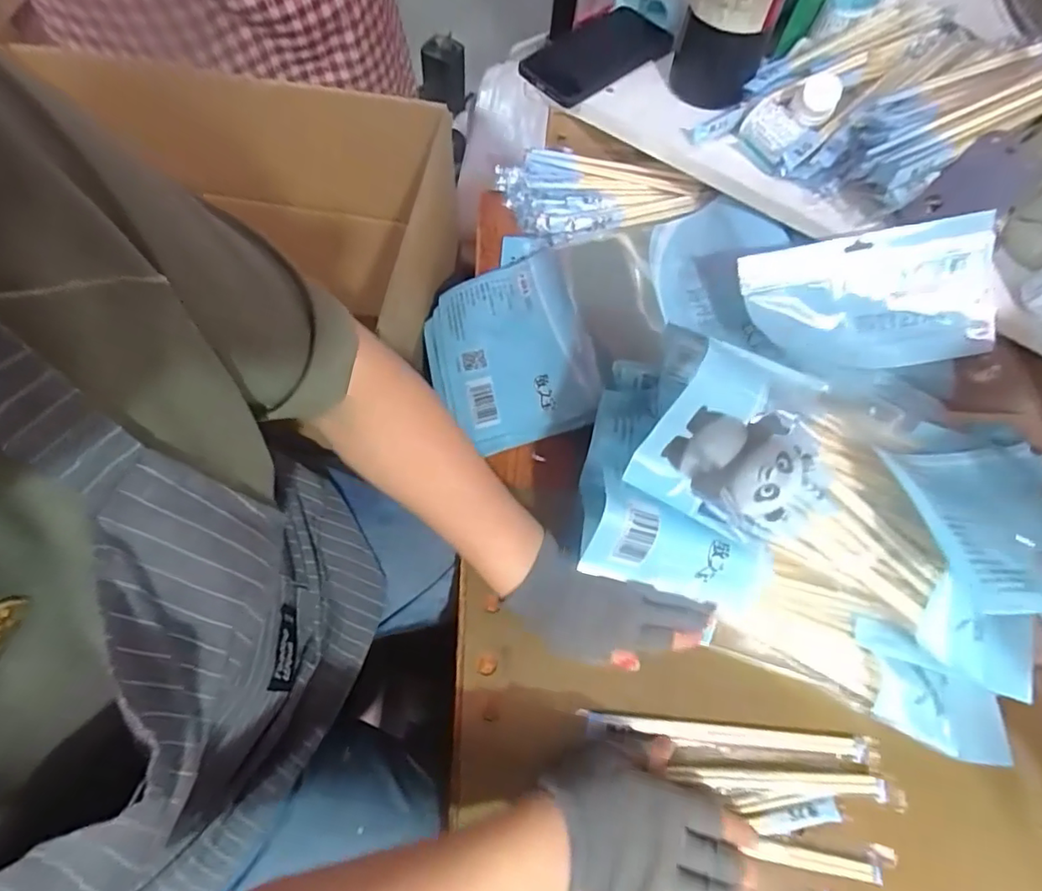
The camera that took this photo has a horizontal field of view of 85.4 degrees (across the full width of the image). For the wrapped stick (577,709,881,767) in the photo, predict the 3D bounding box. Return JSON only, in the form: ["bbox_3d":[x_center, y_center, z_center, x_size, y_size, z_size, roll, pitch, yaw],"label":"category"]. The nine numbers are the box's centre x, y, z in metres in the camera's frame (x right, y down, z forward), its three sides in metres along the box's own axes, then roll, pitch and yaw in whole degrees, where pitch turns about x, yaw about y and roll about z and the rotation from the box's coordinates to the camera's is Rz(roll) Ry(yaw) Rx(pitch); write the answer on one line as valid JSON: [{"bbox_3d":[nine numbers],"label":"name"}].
[{"bbox_3d":[0.159,0.225,0.431,0.221,0.007,0.021,6,66,0],"label":"wrapped stick"}]

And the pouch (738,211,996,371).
[{"bbox_3d":[0.303,-0.125,0.497,0.194,0.025,0.118,-9,98,12],"label":"pouch"}]

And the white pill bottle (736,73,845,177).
[{"bbox_3d":[0.254,-0.307,0.533,0.066,0.048,0.091,43,71,15],"label":"white pill bottle"}]

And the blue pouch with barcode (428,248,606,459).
[{"bbox_3d":[-0.014,-0.093,0.573,0.156,0.021,0.209,-16,62,1],"label":"blue pouch with barcode"}]

